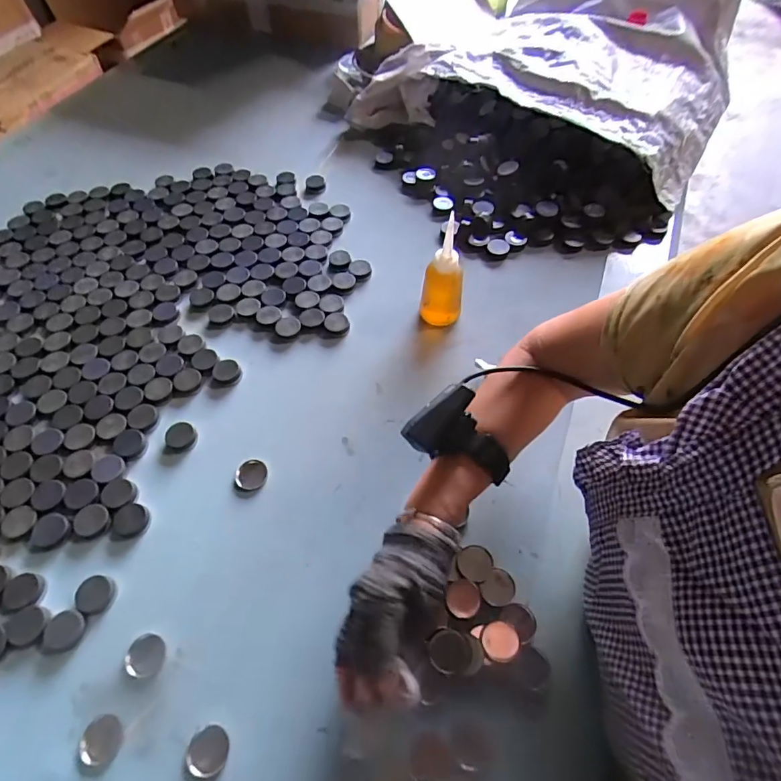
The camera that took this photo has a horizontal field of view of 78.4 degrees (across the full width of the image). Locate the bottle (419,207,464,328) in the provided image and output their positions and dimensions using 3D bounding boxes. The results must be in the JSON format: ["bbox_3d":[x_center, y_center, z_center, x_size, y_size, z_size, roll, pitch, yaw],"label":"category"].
[{"bbox_3d":[0.069,-0.138,0.603,0.049,0.138,0.043,-31,62,-18],"label":"bottle"}]

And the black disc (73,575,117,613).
[{"bbox_3d":[-0.282,0.194,0.456,0.035,0.004,0.033,-1,57,1],"label":"black disc"}]

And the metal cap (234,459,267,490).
[{"bbox_3d":[-0.153,0.090,0.527,0.031,0.007,0.036,5,57,4],"label":"metal cap"}]

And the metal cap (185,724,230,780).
[{"bbox_3d":[-0.152,0.300,0.397,0.034,0.004,0.035,0,57,0],"label":"metal cap"}]

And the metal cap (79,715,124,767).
[{"bbox_3d":[-0.241,0.291,0.399,0.030,0.010,0.033,0,57,0],"label":"metal cap"}]

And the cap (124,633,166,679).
[{"bbox_3d":[-0.222,0.238,0.431,0.032,0.005,0.035,0,57,0],"label":"cap"}]

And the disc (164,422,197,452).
[{"bbox_3d":[-0.241,0.052,0.551,0.033,0.004,0.039,-34,63,-19],"label":"disc"}]

